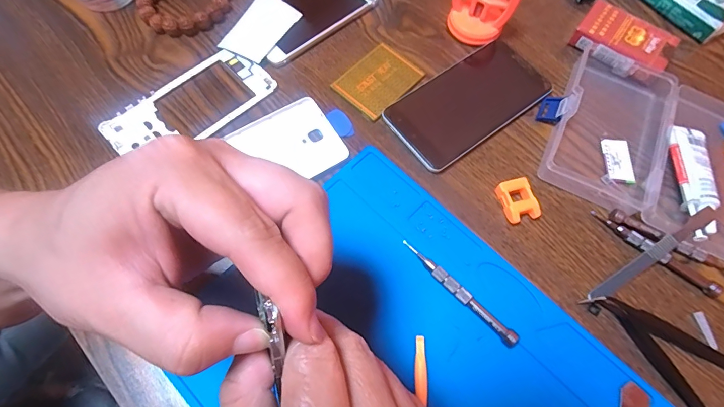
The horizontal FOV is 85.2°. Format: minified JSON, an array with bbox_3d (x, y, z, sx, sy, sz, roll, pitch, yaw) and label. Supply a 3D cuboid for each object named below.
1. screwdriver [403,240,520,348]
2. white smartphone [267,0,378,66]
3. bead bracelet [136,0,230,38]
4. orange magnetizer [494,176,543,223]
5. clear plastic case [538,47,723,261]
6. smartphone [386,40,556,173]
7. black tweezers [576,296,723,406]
[{"bbox_3d":[0.071,0.065,0.292,0.105,0.010,0.009,41,71,13],"label":"screwdriver"},{"bbox_3d":[-0.052,-0.192,0.395,0.132,0.010,0.067,-40,75,-17],"label":"white smartphone"},{"bbox_3d":[-0.177,-0.203,0.391,0.083,0.016,0.084,-13,69,-8],"label":"bead bracelet"},{"bbox_3d":[0.127,-0.002,0.324,0.027,0.013,0.034,-15,69,-9],"label":"orange magnetizer"},{"bbox_3d":[0.264,-0.053,0.346,0.177,0.023,0.159,27,69,8],"label":"clear plastic case"},{"bbox_3d":[0.098,-0.094,0.361,0.149,0.011,0.076,-34,73,-15],"label":"smartphone"},{"bbox_3d":[0.222,0.107,0.286,0.123,0.007,0.054,41,71,13],"label":"black tweezers"}]

